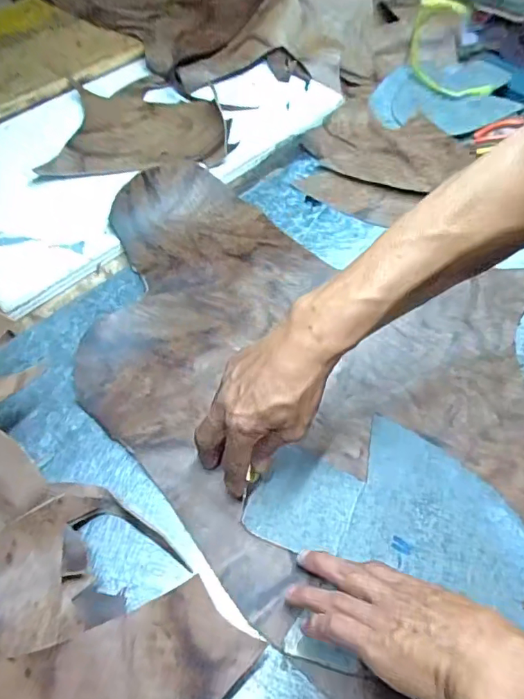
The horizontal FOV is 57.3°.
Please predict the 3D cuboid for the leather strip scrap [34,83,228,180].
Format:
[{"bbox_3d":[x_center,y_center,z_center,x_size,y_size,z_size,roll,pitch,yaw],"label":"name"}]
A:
[{"bbox_3d":[-0.188,-0.330,0.716,0.250,0.045,0.211,-9,56,-5],"label":"leather strip scrap"}]

